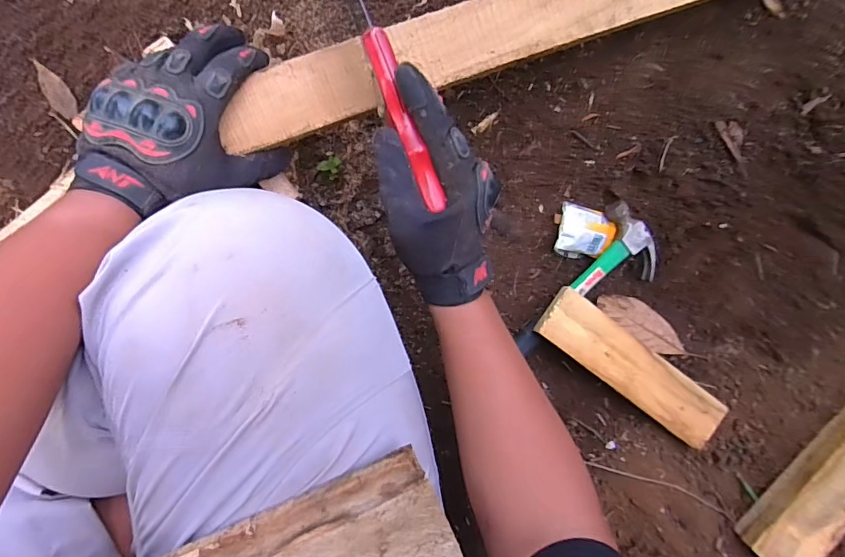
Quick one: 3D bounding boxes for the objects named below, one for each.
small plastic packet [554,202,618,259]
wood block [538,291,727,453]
[{"bbox_3d":[0.192,-0.053,0.542,0.069,0.025,0.061,10,100,-12],"label":"small plastic packet"},{"bbox_3d":[0.239,0.105,0.532,0.242,0.033,0.060,36,94,-15],"label":"wood block"}]

